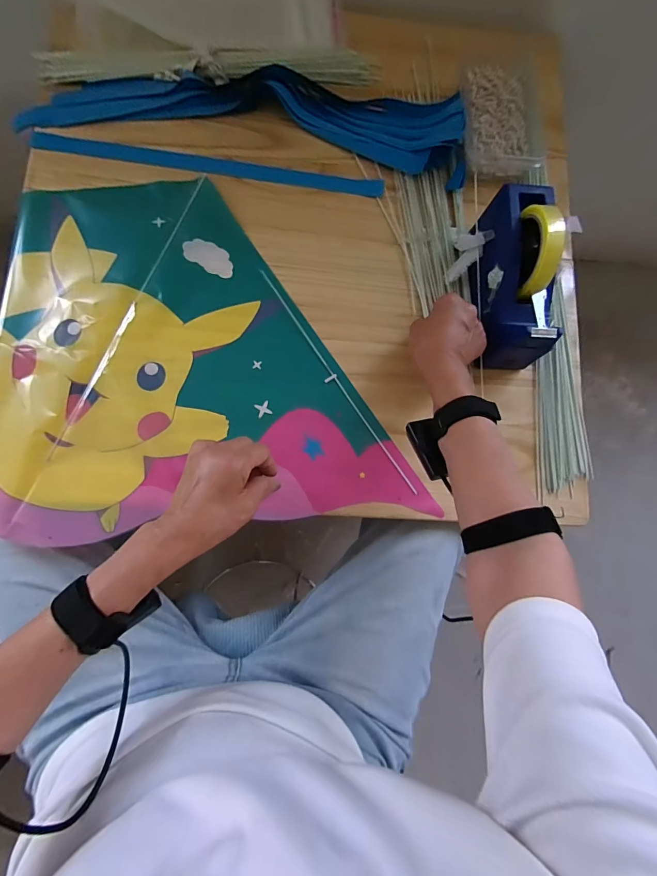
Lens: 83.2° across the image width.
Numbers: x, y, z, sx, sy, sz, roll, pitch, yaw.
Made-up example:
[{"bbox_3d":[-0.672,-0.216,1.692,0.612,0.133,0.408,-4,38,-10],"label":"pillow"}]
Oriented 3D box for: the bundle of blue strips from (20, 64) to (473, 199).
[{"bbox_3d":[-0.110,-0.445,0.516,0.604,0.028,0.147,6,83,-3],"label":"bundle of blue strips"}]

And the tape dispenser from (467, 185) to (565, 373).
[{"bbox_3d":[0.230,-0.195,0.447,0.067,0.104,0.207,-3,94,-4],"label":"tape dispenser"}]

